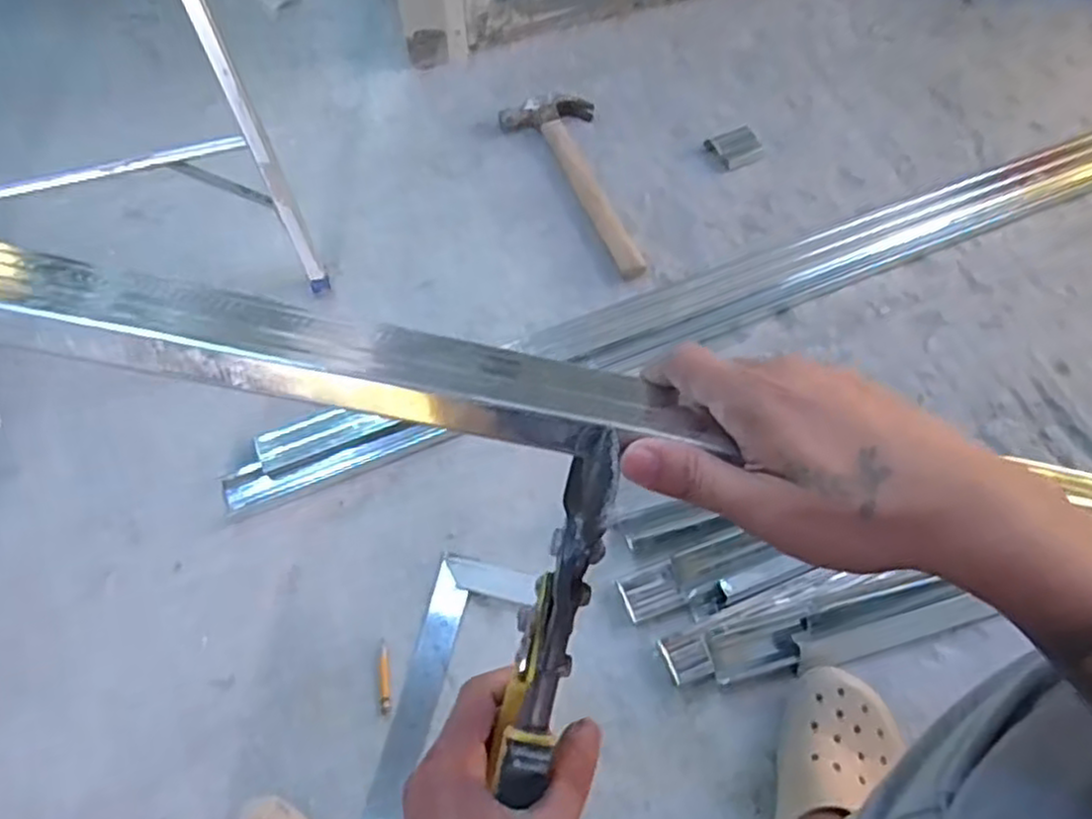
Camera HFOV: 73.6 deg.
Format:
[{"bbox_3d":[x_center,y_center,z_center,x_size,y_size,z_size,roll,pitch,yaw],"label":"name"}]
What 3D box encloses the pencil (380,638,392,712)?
[{"bbox_3d":[-0.163,0.269,0.737,0.011,0.010,0.071,-7,66,-6],"label":"pencil"}]

